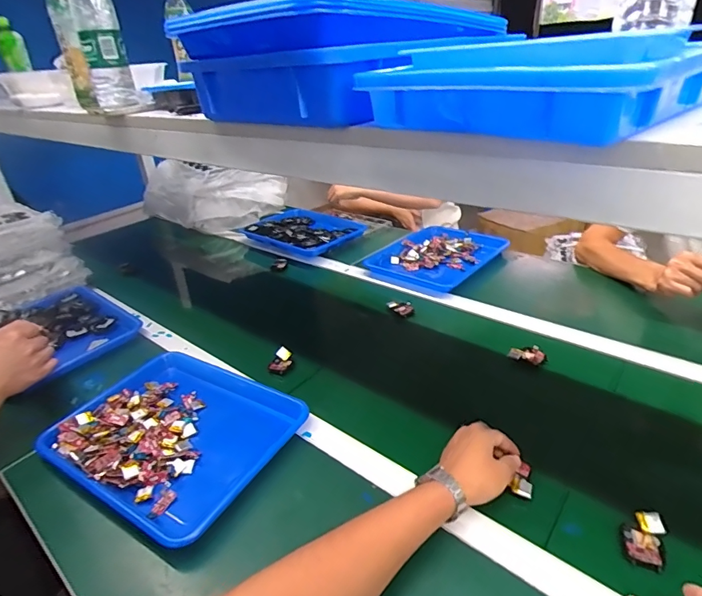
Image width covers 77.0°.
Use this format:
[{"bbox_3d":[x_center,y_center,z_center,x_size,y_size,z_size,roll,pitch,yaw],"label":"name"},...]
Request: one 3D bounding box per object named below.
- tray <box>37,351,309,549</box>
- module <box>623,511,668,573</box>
[{"bbox_3d":[-0.257,0.196,0.654,0.331,0.040,0.263,14,34,32],"label":"tray"},{"bbox_3d":[0.312,0.254,0.469,0.038,0.019,0.059,13,34,30],"label":"module"}]

